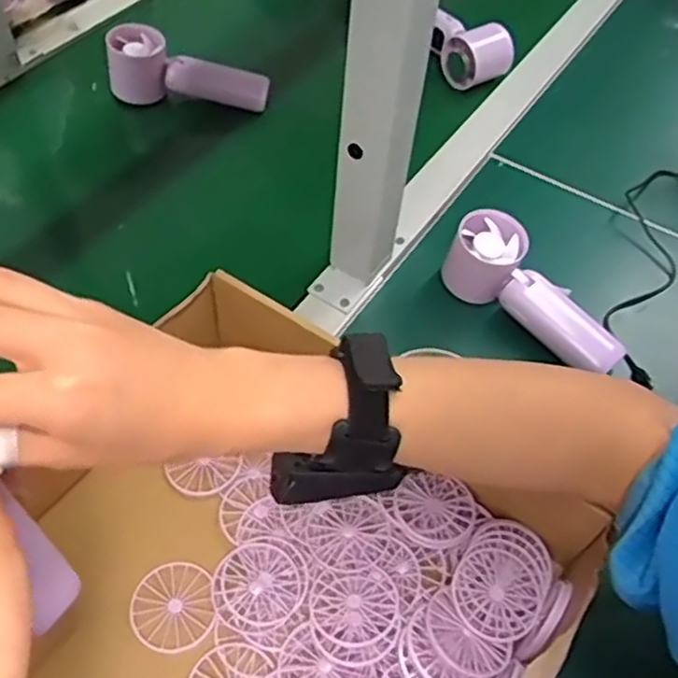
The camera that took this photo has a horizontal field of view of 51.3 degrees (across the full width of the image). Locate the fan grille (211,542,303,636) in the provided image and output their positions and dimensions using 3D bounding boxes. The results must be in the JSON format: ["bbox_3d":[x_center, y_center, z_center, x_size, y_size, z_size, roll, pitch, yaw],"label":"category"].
[{"bbox_3d":[-0.049,0.147,0.418,0.049,0.005,0.050,3,52,-4],"label":"fan grille"}]

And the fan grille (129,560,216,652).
[{"bbox_3d":[-0.098,0.156,0.414,0.045,0.004,0.049,-9,54,-13],"label":"fan grille"}]

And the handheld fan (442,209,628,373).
[{"bbox_3d":[0.150,-0.038,0.537,0.145,0.051,0.054,37,60,25],"label":"handheld fan"}]

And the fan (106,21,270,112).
[{"bbox_3d":[-0.147,-0.265,0.698,0.149,0.058,0.053,12,52,3],"label":"fan"}]

